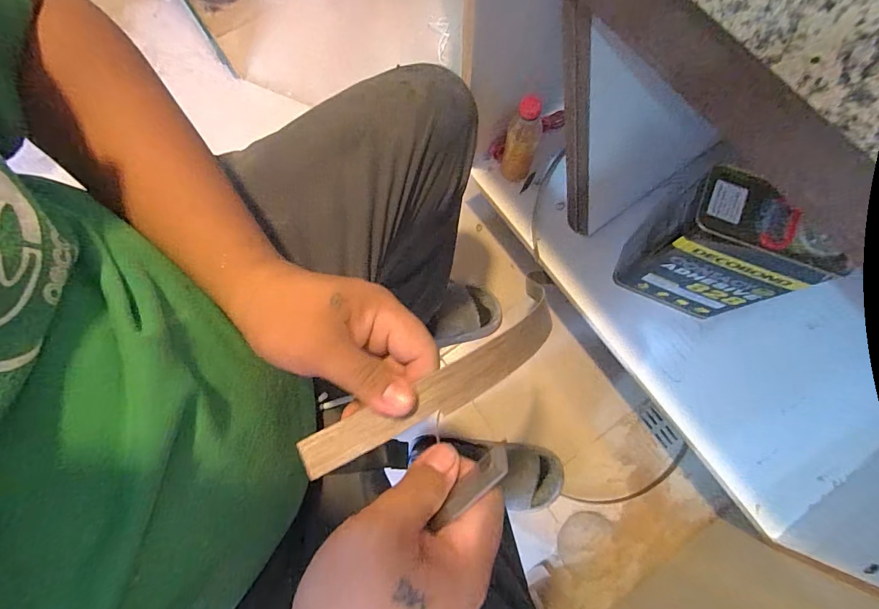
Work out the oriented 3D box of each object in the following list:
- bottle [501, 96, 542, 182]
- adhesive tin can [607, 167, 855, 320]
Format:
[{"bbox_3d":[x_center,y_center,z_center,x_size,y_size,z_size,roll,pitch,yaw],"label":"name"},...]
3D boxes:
[{"bbox_3d":[0.127,-0.260,0.649,0.060,0.190,0.050,18,78,6],"label":"bottle"},{"bbox_3d":[0.374,-0.065,0.576,0.172,0.259,0.087,23,79,7],"label":"adhesive tin can"}]

